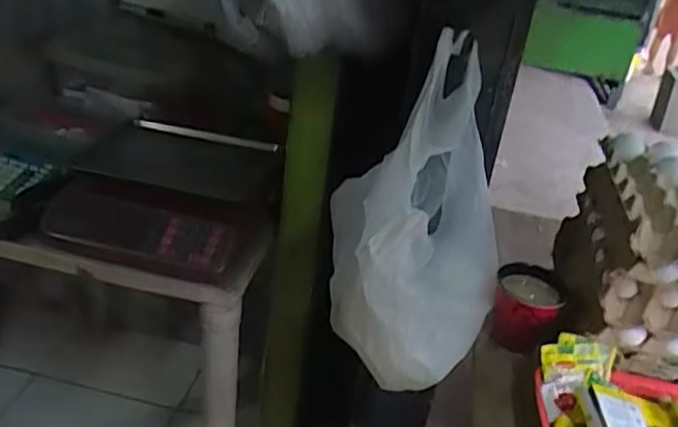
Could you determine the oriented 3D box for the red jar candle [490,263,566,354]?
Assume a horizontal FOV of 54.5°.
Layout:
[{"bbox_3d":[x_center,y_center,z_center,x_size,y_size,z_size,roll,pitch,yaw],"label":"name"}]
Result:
[{"bbox_3d":[0.226,0.122,0.812,0.080,0.087,0.082,16,31,15],"label":"red jar candle"}]

